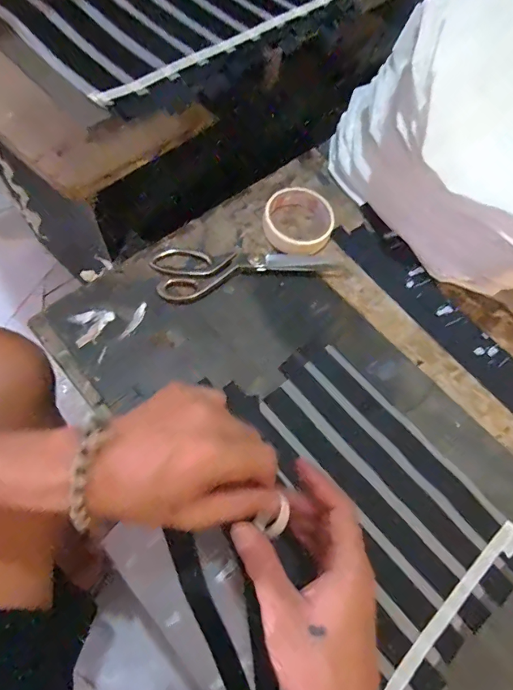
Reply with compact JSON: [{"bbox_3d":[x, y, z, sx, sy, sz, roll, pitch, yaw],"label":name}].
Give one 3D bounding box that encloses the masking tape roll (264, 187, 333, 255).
[{"bbox_3d":[0.053,-0.161,0.538,0.087,0.020,0.096,9,65,-1],"label":"masking tape roll"}]

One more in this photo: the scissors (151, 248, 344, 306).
[{"bbox_3d":[-0.013,-0.102,0.510,0.217,0.012,0.073,-14,67,-11],"label":"scissors"}]

